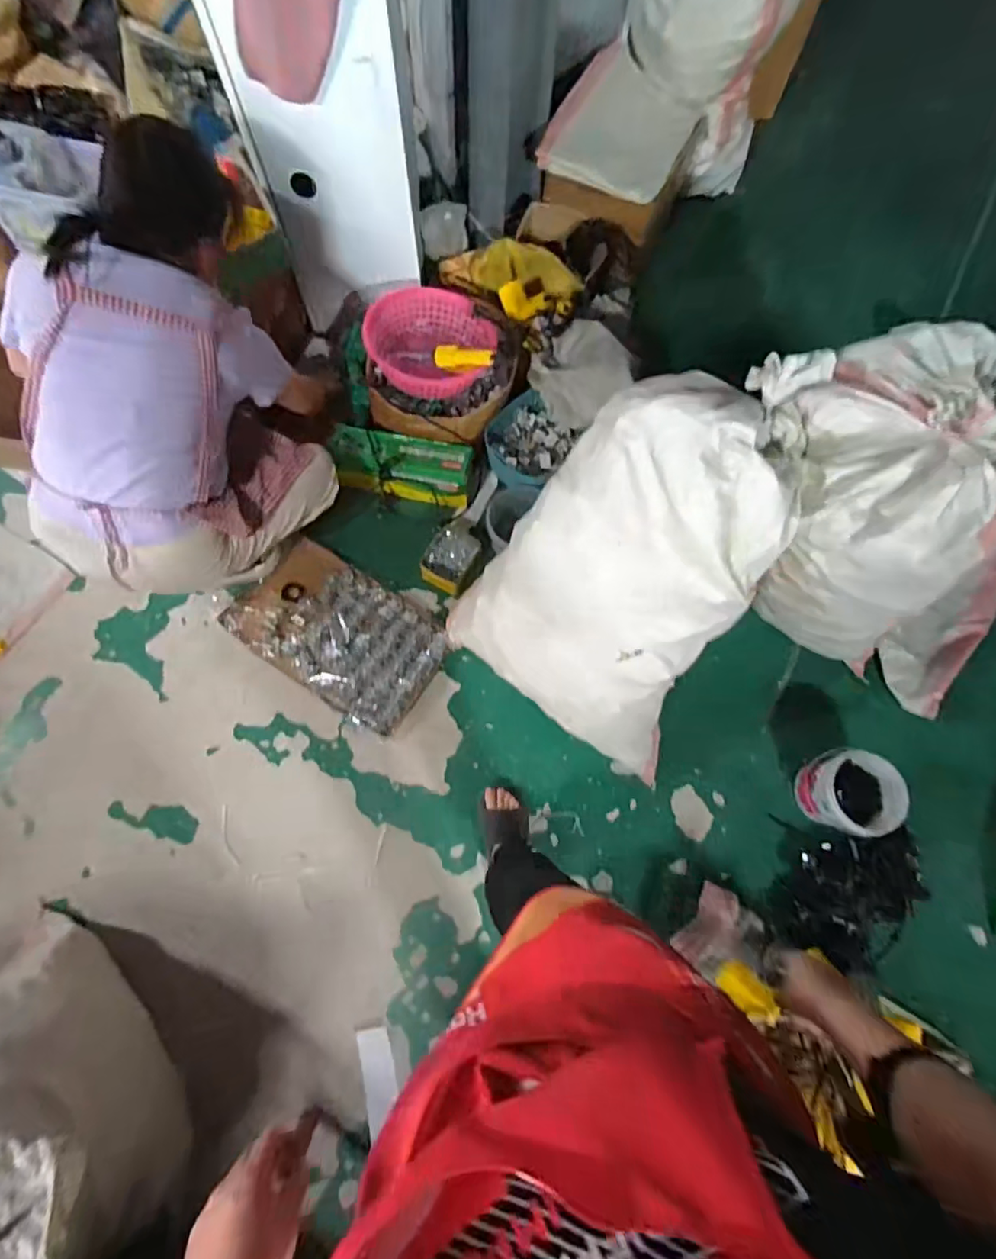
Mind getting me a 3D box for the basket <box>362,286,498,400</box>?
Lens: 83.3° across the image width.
[{"bbox_3d":[-0.170,-0.714,1.379,0.290,0.134,0.255,-21,74,-9],"label":"basket"}]

